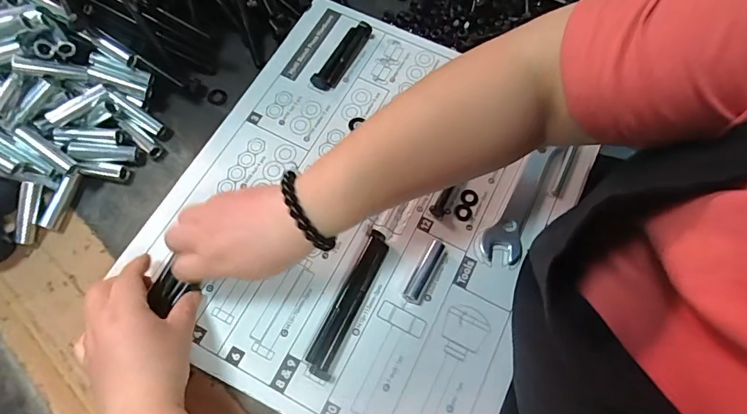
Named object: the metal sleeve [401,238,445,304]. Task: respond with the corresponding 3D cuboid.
[{"bbox_3d":[0.044,0.052,0.374,0.015,0.015,0.059,26,72,7],"label":"metal sleeve"}]

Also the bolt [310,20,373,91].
[{"bbox_3d":[-0.032,-0.155,0.450,0.023,0.016,0.089,26,72,7],"label":"bolt"}]

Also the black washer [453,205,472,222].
[{"bbox_3d":[0.081,0.005,0.396,0.016,0.004,0.015,1,71,-2],"label":"black washer"}]

